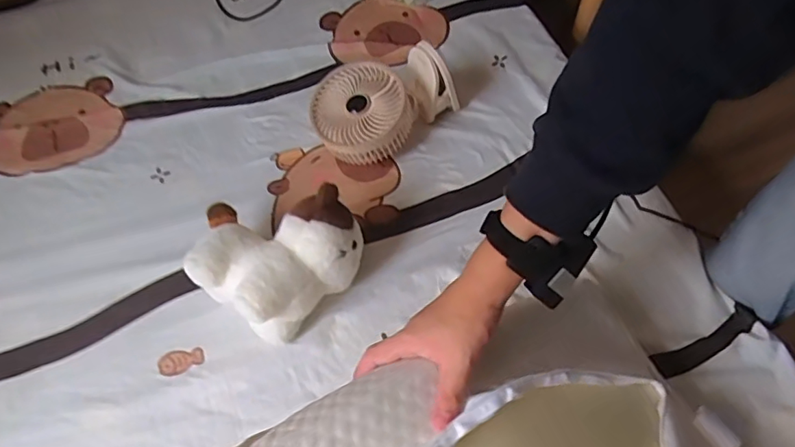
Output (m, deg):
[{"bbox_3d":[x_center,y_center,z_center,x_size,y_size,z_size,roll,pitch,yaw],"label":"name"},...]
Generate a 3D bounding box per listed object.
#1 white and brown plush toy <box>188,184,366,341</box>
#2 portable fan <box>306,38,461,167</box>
[{"bbox_3d":[-0.163,0.033,0.712,0.194,0.115,0.194,38,67,21],"label":"white and brown plush toy"},{"bbox_3d":[-0.020,-0.180,0.845,0.225,0.106,0.136,-29,62,-14],"label":"portable fan"}]

